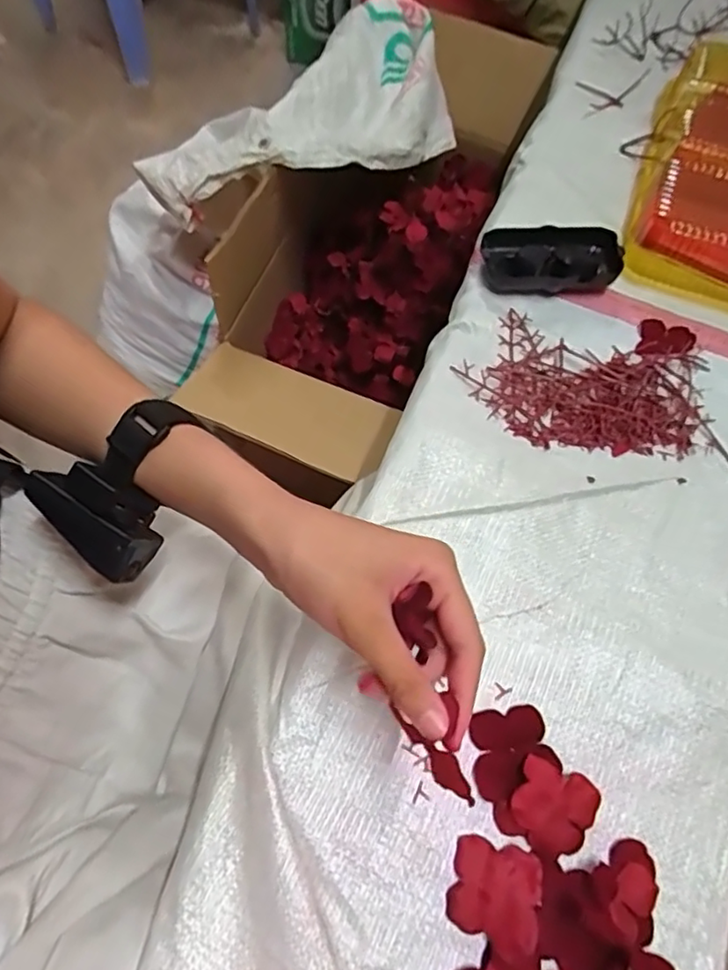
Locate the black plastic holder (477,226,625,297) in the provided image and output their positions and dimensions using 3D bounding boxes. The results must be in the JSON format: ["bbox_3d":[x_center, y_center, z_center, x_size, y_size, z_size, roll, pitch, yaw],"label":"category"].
[{"bbox_3d":[0.154,-0.187,0.496,0.115,0.028,0.053,-5,66,-4],"label":"black plastic holder"}]

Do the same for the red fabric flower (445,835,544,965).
[{"bbox_3d":[0.070,0.216,0.319,0.046,0.016,0.046,19,67,6],"label":"red fabric flower"}]

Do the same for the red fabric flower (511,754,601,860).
[{"bbox_3d":[0.105,0.179,0.334,0.046,0.021,0.046,1,66,-2],"label":"red fabric flower"}]

